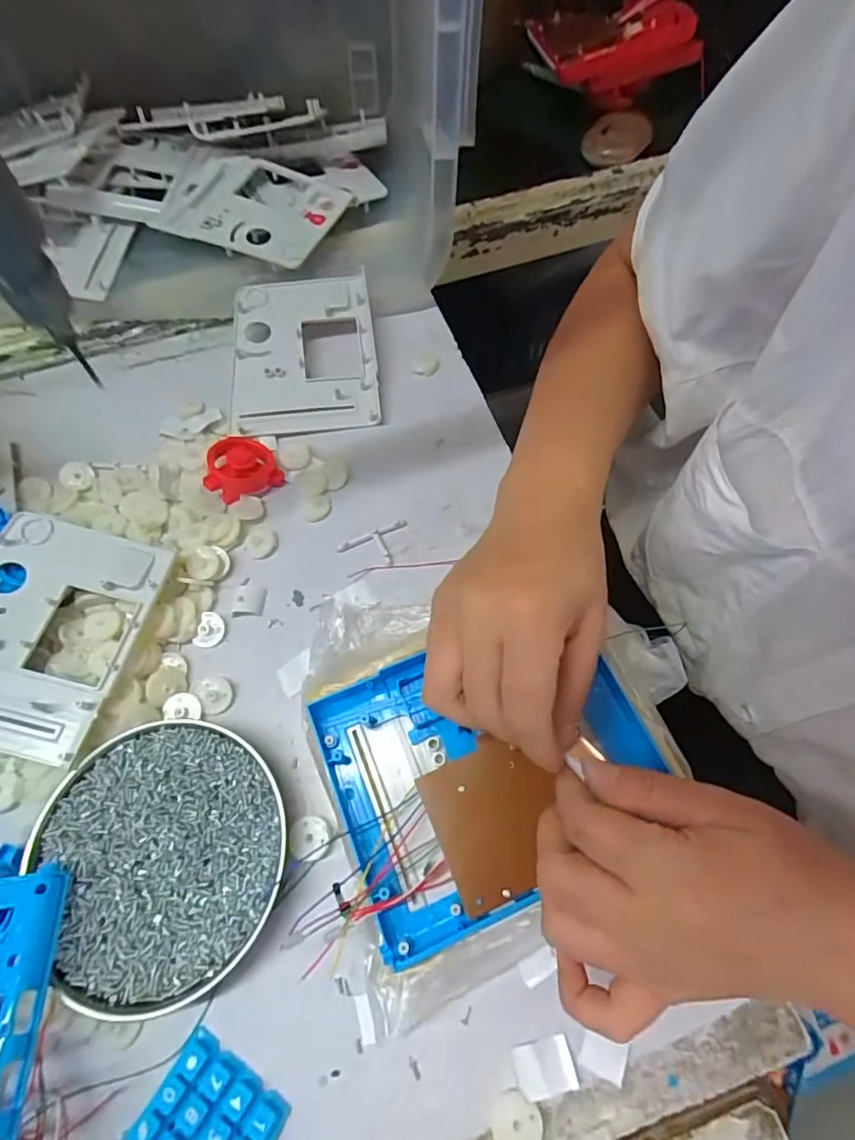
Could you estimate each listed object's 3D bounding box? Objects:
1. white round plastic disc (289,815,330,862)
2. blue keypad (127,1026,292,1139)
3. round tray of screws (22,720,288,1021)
[{"bbox_3d":[-0.066,0.151,0.300,0.023,0.005,0.023,0,64,1],"label":"white round plastic disc"},{"bbox_3d":[-0.101,0.256,0.245,0.057,0.007,0.048,25,43,17],"label":"blue keypad"},{"bbox_3d":[-0.142,0.153,0.293,0.123,0.018,0.130,0,64,1],"label":"round tray of screws"}]

